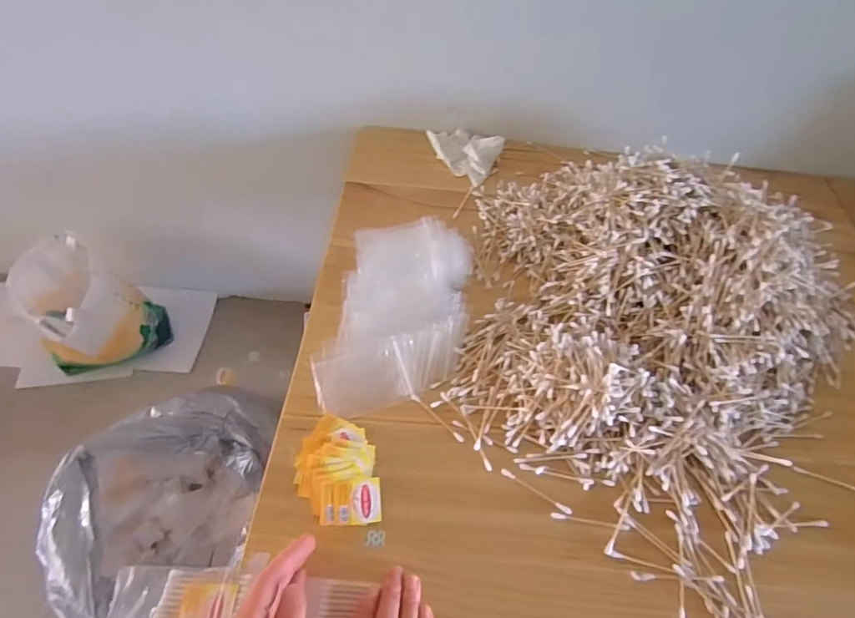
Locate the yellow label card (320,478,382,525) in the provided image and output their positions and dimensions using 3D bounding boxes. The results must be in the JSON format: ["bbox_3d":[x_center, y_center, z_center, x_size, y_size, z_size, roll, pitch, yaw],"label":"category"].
[{"bbox_3d":[-0.075,0.190,0.467,0.058,0.004,0.041,1,70,-10],"label":"yellow label card"}]

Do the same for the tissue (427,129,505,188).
[{"bbox_3d":[0.062,-0.259,0.779,0.086,0.034,0.133,-36,64,-27],"label":"tissue"}]

